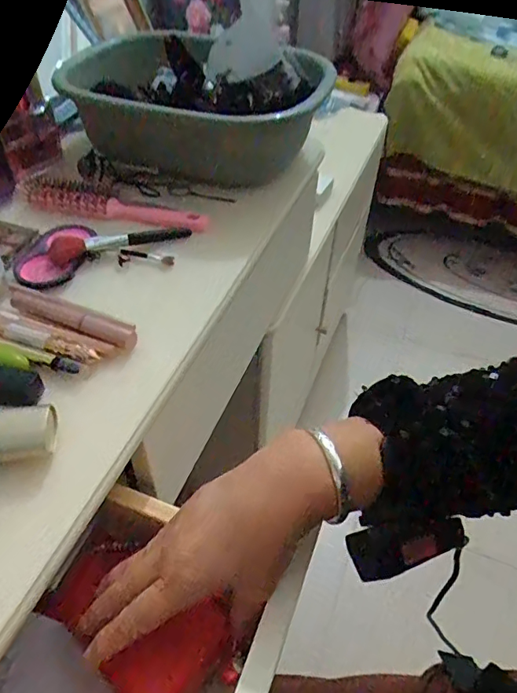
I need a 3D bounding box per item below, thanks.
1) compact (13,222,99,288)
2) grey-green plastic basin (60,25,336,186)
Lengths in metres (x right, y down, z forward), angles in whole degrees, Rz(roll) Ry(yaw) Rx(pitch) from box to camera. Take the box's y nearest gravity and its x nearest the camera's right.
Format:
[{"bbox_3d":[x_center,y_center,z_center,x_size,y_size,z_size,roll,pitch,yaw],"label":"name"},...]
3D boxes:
[{"bbox_3d":[-0.191,-0.087,0.474,0.052,0.014,0.087,15,47,12],"label":"compact"},{"bbox_3d":[-0.056,-0.272,0.579,0.233,0.109,0.196,15,47,13],"label":"grey-green plastic basin"}]

